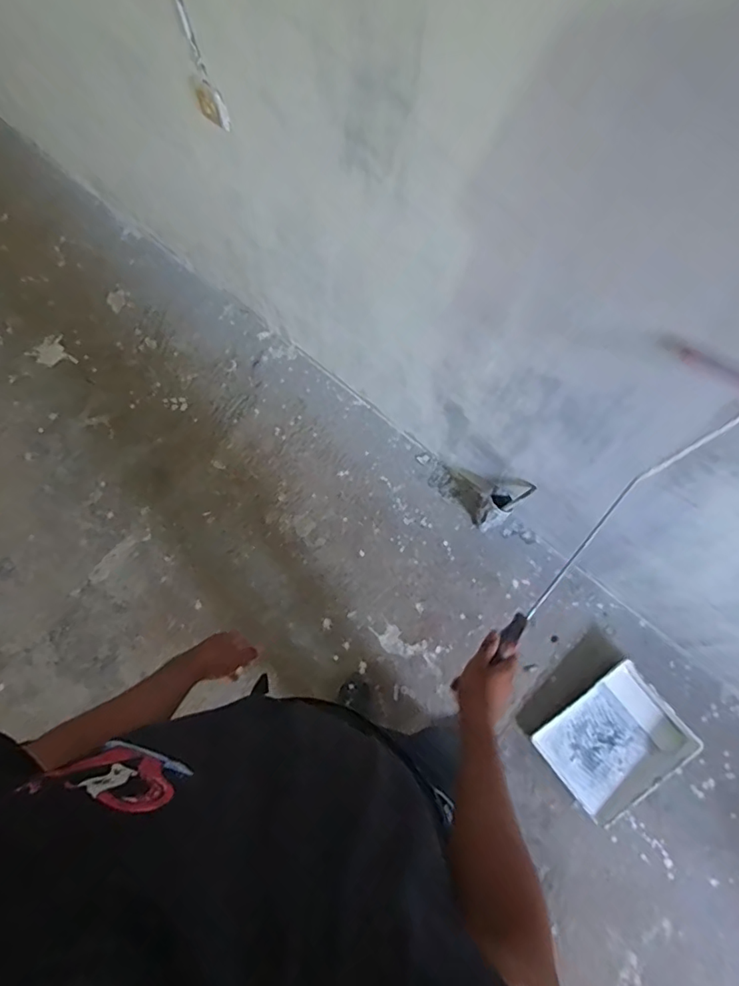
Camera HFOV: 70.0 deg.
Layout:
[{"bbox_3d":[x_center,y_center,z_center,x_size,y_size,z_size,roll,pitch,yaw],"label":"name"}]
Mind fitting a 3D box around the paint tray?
[{"bbox_3d":[0.661,0.673,1.417,0.343,0.068,0.291,-36,75,-10],"label":"paint tray"}]

